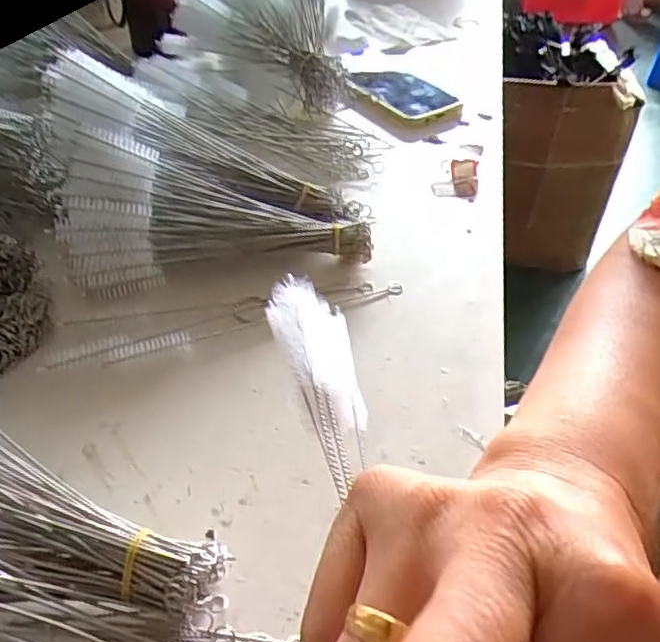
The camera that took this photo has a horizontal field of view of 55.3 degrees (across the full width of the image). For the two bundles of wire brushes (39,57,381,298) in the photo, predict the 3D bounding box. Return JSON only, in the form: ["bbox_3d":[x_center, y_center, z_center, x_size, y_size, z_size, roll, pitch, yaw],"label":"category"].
[{"bbox_3d":[-0.077,-0.100,0.429,0.201,0.114,0.106,-9,46,-13],"label":"two bundles of wire brushes"}]

